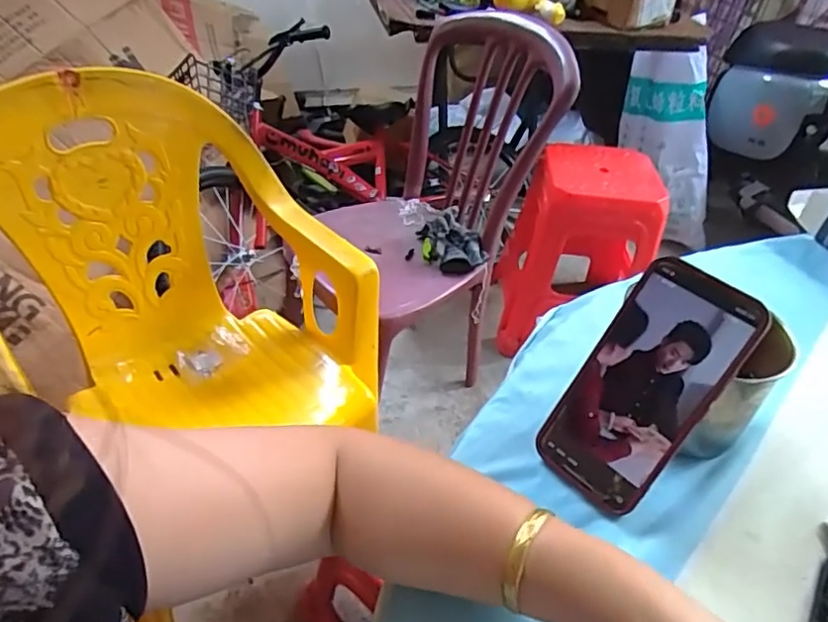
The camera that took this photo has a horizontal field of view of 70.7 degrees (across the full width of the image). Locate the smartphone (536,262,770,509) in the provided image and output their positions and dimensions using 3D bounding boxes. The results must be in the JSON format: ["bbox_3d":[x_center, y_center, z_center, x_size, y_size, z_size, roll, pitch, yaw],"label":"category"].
[{"bbox_3d":[0.145,0.049,0.372,0.073,0.157,0.005,39,17,31],"label":"smartphone"}]

